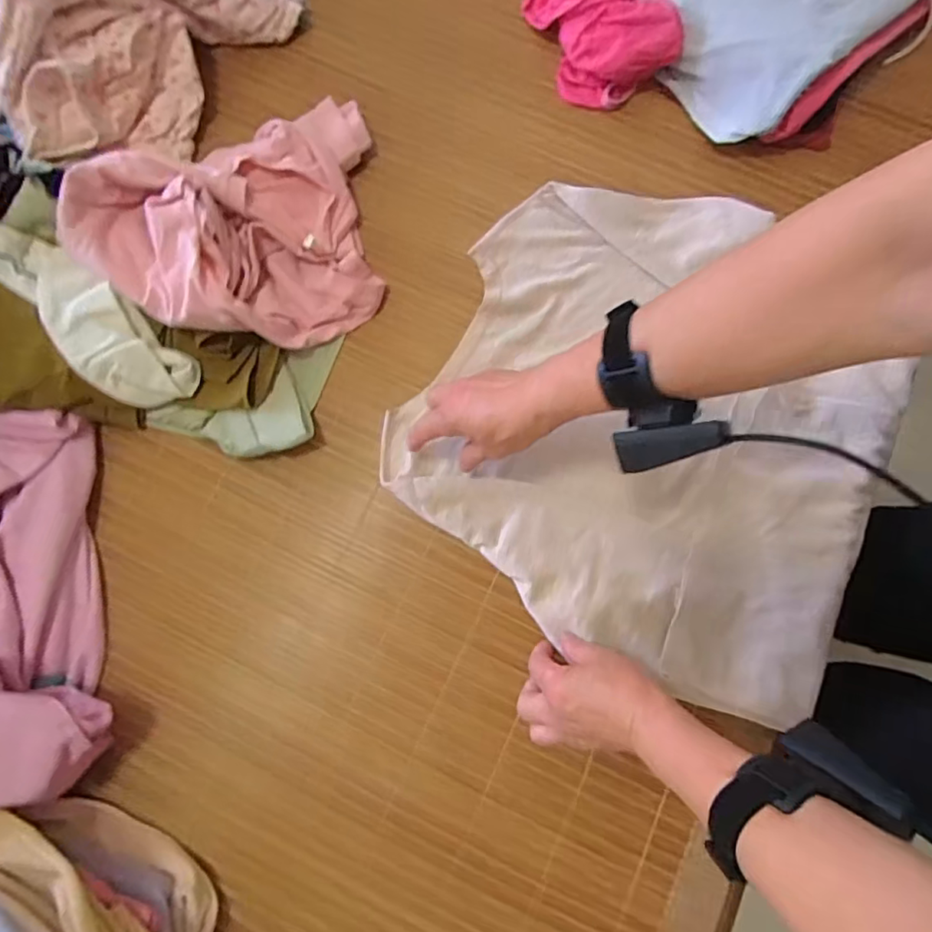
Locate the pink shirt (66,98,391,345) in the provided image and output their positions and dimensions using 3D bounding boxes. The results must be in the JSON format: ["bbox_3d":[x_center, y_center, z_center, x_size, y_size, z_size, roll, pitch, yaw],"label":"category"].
[{"bbox_3d":[-0.231,-0.243,0.553,0.263,0.102,0.252,-6,78,-2],"label":"pink shirt"}]

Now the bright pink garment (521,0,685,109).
[{"bbox_3d":[0.146,-0.492,0.617,0.110,0.079,0.160,-18,79,-4],"label":"bright pink garment"}]

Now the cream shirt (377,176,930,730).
[{"bbox_3d":[0.180,-0.055,0.552,0.431,0.029,0.447,25,79,5],"label":"cream shirt"}]

